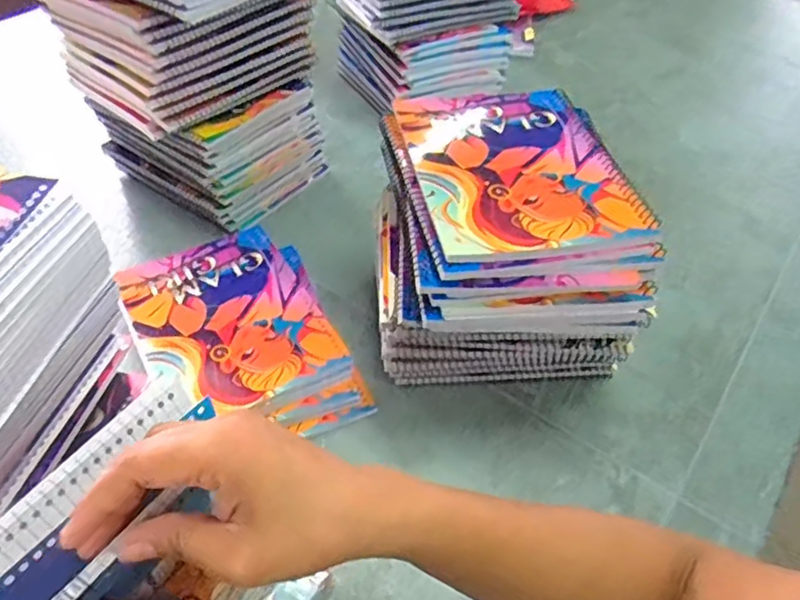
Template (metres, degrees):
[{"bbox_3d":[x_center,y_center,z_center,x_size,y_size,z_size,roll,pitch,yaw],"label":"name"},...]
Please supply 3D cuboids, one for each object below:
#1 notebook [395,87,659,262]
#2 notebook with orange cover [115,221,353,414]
[{"bbox_3d":[0.080,-0.102,0.445,0.141,0.011,0.187,-6,47,-10],"label":"notebook"},{"bbox_3d":[-0.148,0.015,0.529,0.141,0.008,0.194,-22,52,-24],"label":"notebook with orange cover"}]

